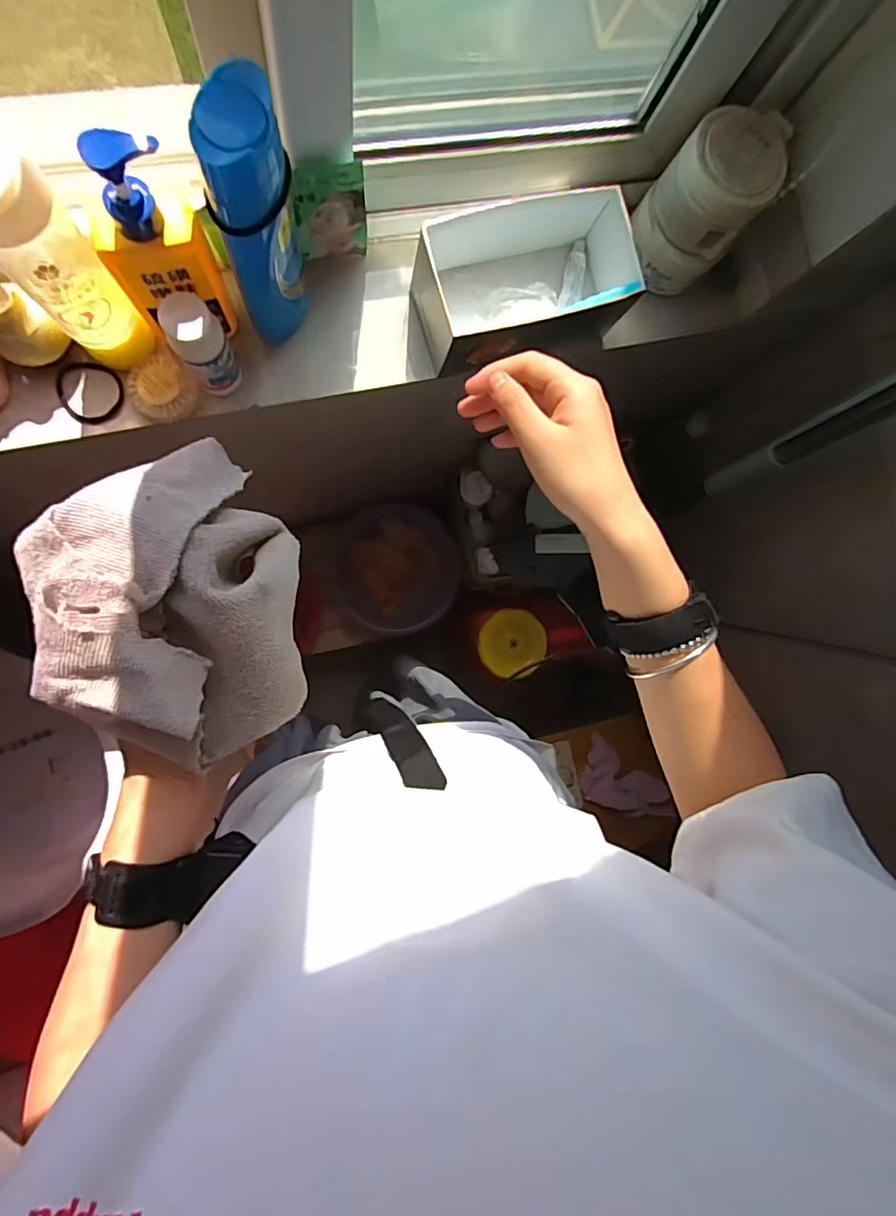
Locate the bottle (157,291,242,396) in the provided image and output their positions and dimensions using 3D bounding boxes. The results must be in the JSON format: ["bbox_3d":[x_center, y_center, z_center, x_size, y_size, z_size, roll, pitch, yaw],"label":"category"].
[{"bbox_3d":[-0.202,-0.214,0.455,0.043,0.106,0.044,-28,94,-8],"label":"bottle"}]

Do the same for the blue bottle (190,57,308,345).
[{"bbox_3d":[-0.137,-0.272,0.407,0.050,0.202,0.059,-3,90,-9],"label":"blue bottle"}]

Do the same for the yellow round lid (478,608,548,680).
[{"bbox_3d":[0.115,0.063,0.988,0.117,0.015,0.118,-4,90,-9],"label":"yellow round lid"}]

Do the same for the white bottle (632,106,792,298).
[{"bbox_3d":[0.237,-0.377,0.517,0.091,0.112,0.105,37,84,-7],"label":"white bottle"}]

